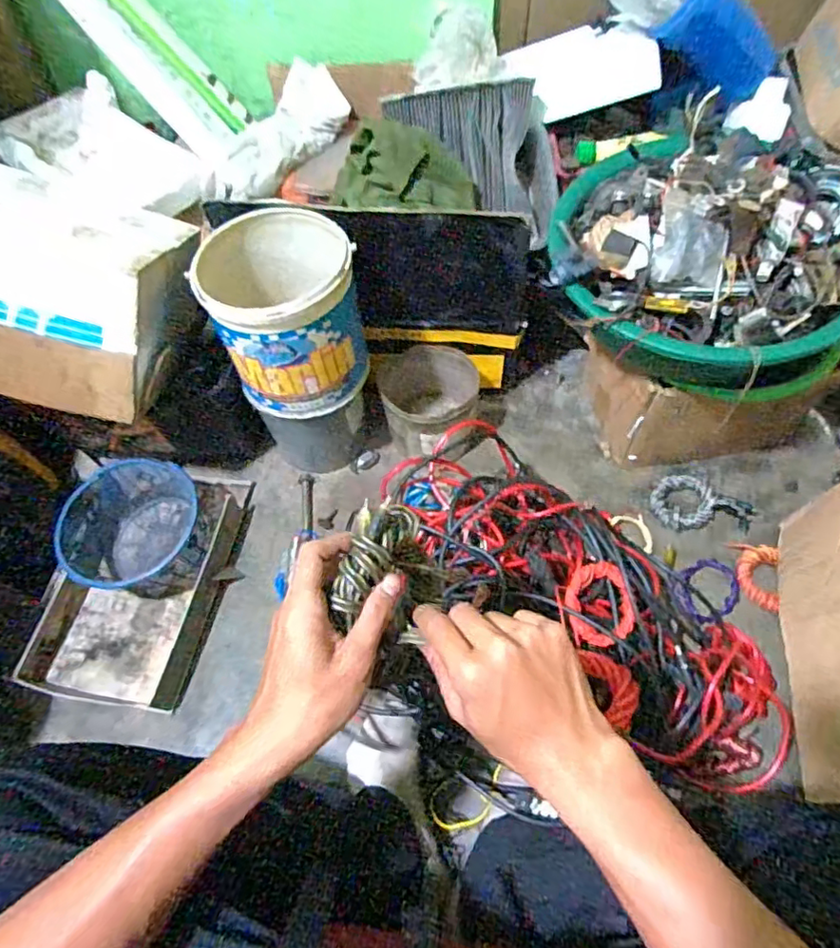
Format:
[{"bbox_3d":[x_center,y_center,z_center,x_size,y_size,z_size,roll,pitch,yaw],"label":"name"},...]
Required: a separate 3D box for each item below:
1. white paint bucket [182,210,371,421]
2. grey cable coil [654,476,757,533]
[{"bbox_3d":[-0.161,-0.191,0.720,0.171,0.196,0.164,-1,60,2],"label":"white paint bucket"},{"bbox_3d":[0.408,0.041,0.830,0.138,0.021,0.081,-1,60,3],"label":"grey cable coil"}]

